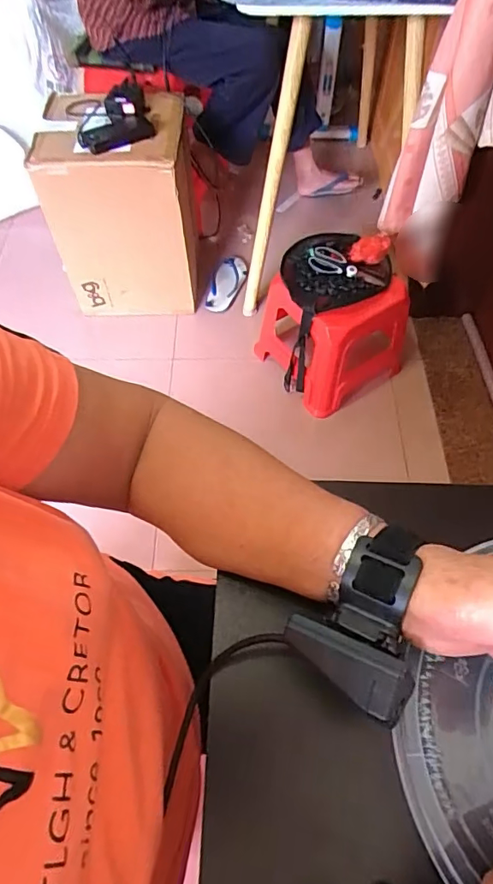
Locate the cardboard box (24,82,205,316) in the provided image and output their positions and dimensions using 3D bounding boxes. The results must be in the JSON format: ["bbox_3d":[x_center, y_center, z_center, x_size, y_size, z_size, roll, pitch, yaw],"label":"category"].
[{"bbox_3d":[-0.335,-0.643,1.387,0.354,0.443,0.355,-3,59,-1],"label":"cardboard box"}]

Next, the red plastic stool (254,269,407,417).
[{"bbox_3d":[0.202,-0.296,1.277,0.257,0.295,0.323,-34,64,-18],"label":"red plastic stool"}]

